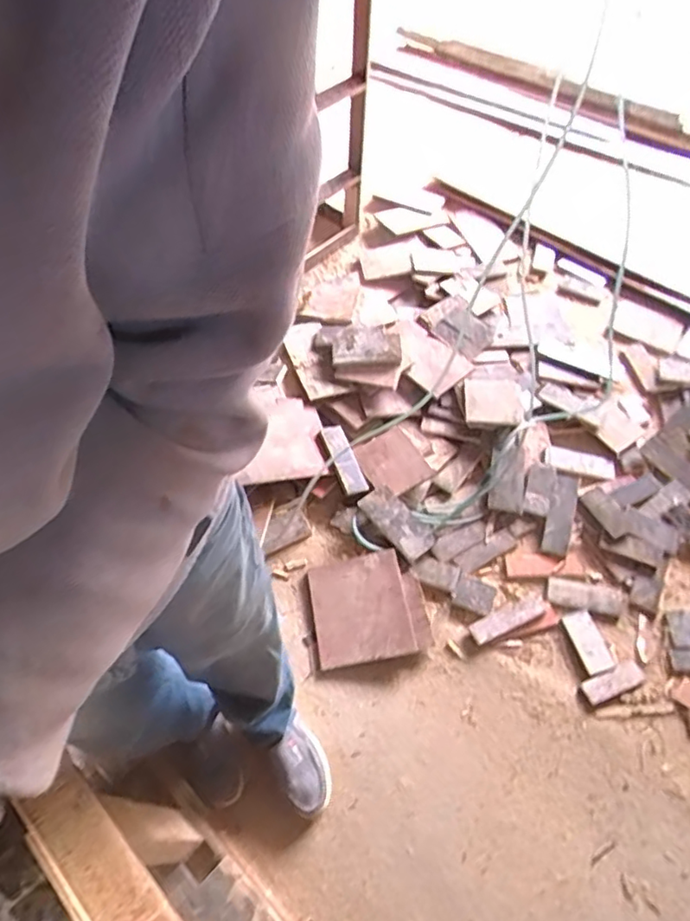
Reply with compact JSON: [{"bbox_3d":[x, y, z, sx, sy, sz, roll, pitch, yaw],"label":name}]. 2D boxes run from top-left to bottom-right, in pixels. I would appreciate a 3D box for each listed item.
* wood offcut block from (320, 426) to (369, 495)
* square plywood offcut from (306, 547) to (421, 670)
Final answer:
[{"bbox_3d":[-0.002,-0.002,1.513,0.059,0.017,0.190,-22,74,-11],"label":"wood offcut block"},{"bbox_3d":[0.032,0.336,1.344,0.212,0.030,0.235,-10,57,-4],"label":"square plywood offcut"}]

